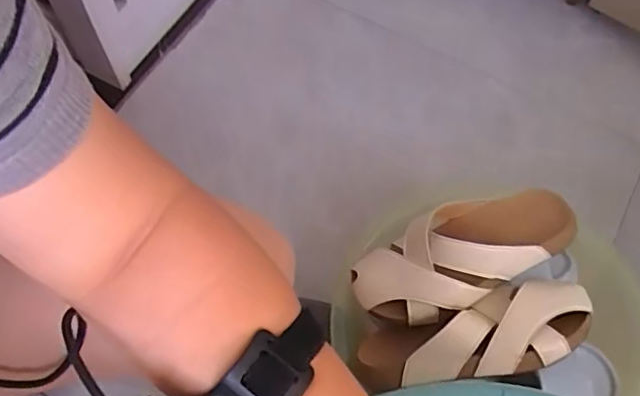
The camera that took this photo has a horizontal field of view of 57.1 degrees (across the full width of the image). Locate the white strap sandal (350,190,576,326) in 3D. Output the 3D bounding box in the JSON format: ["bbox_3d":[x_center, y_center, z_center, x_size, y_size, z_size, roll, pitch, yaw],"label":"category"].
[{"bbox_3d":[0.151,0.059,0.646,0.241,0.054,0.108,-26,66,9],"label":"white strap sandal"}]

